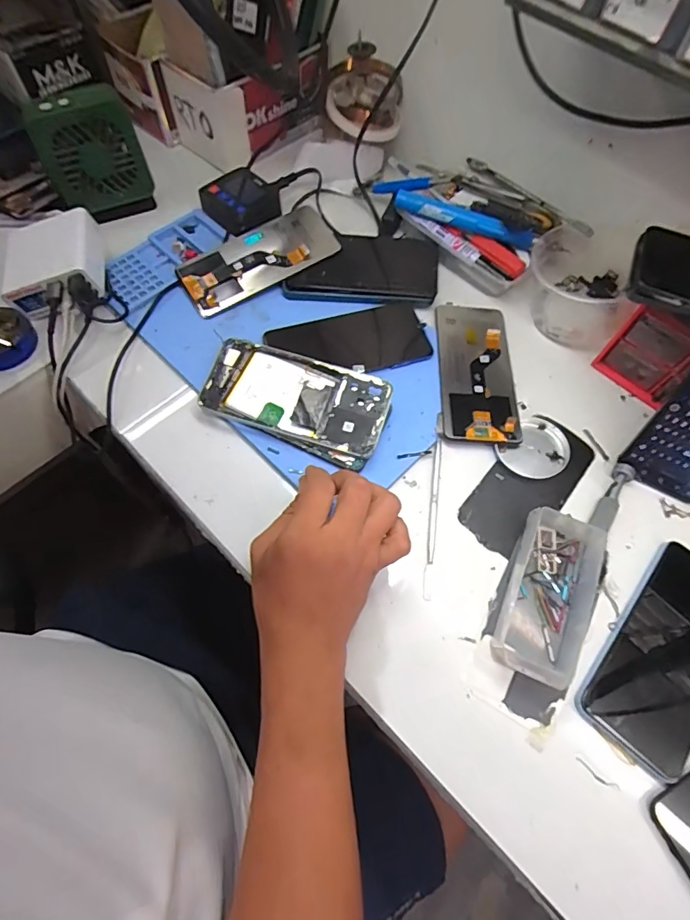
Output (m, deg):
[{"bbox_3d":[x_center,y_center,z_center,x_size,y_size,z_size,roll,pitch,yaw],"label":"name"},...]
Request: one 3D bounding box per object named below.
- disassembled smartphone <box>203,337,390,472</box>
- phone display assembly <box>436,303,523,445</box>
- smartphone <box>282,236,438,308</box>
[{"bbox_3d":[-0.043,-0.055,0.409,0.159,0.013,0.082,20,75,11],"label":"disassembled smartphone"},{"bbox_3d":[0.129,-0.093,0.450,0.072,0.010,0.165,3,66,-1],"label":"phone display assembly"},{"bbox_3d":[0.018,-0.199,0.475,0.149,0.016,0.076,2,75,4],"label":"smartphone"}]

